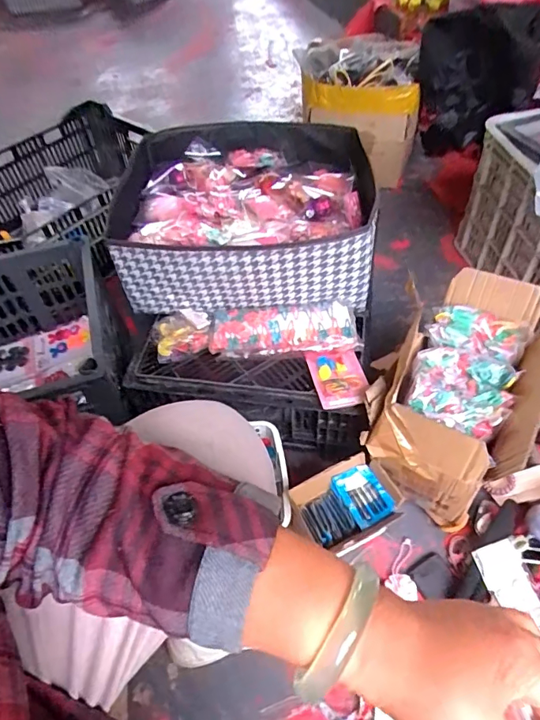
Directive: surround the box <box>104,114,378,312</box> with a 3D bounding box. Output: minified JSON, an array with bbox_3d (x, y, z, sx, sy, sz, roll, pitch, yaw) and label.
[{"bbox_3d":[-0.047,-0.258,0.818,0.406,0.169,0.386,-5,52,1],"label":"box"}]

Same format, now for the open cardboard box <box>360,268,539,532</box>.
[{"bbox_3d":[0.288,0.059,0.752,0.211,0.248,0.343,22,57,20],"label":"open cardboard box"}]

